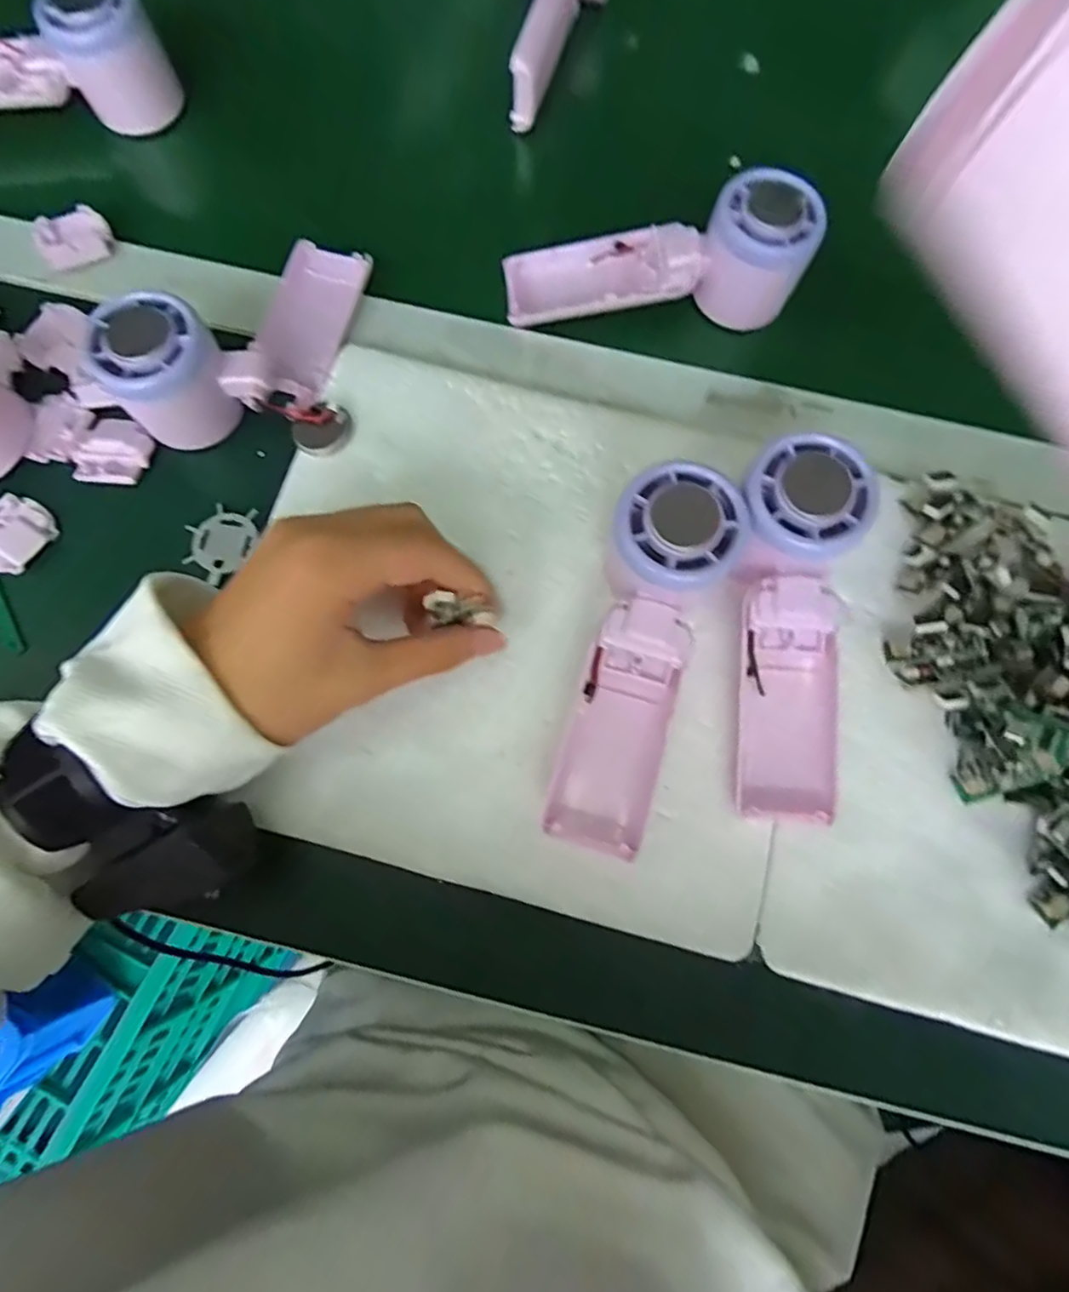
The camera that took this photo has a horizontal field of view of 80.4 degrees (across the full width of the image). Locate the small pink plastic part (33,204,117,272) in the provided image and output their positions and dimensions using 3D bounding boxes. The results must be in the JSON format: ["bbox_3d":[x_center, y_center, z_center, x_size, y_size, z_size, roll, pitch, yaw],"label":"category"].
[{"bbox_3d":[-0.264,-0.235,0.363,0.039,0.016,0.029,-22,78,-8],"label":"small pink plastic part"}]

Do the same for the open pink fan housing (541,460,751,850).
[{"bbox_3d":[0.047,0.004,0.275,0.055,0.037,0.163,16,89,4],"label":"open pink fan housing"}]

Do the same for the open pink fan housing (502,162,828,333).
[{"bbox_3d":[0.068,-0.209,0.353,0.165,0.056,0.048,-1,75,14],"label":"open pink fan housing"}]

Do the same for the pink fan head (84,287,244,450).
[{"bbox_3d":[-0.182,-0.135,0.315,0.057,0.050,0.059,-41,81,-12],"label":"pink fan head"}]

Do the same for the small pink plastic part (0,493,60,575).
[{"bbox_3d":[-0.266,-0.056,0.323,0.032,0.013,0.039,36,77,6],"label":"small pink plastic part"}]

